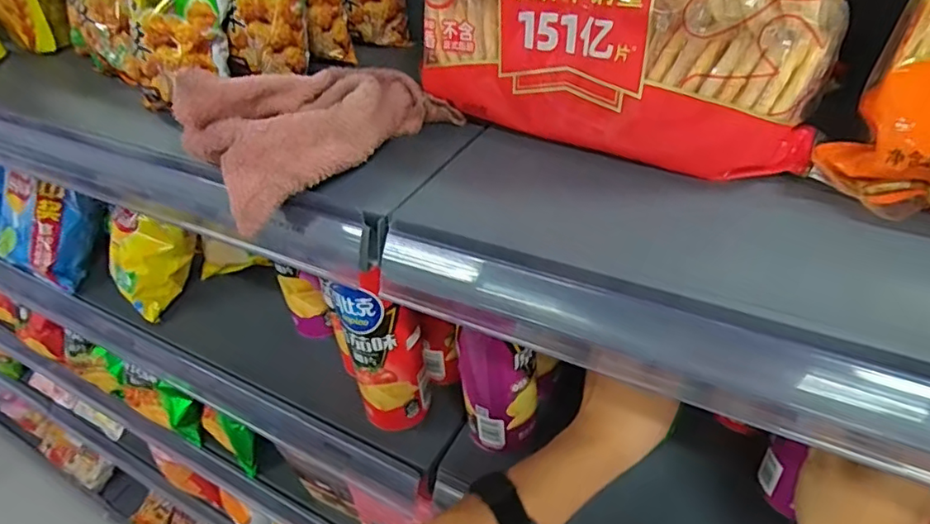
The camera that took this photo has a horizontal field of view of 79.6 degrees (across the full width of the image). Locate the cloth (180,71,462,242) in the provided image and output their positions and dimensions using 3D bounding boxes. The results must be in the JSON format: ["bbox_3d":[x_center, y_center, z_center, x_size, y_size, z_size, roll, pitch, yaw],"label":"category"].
[{"bbox_3d":[-0.092,-0.101,0.379,0.170,0.061,0.097,-28,44,-25],"label":"cloth"}]

